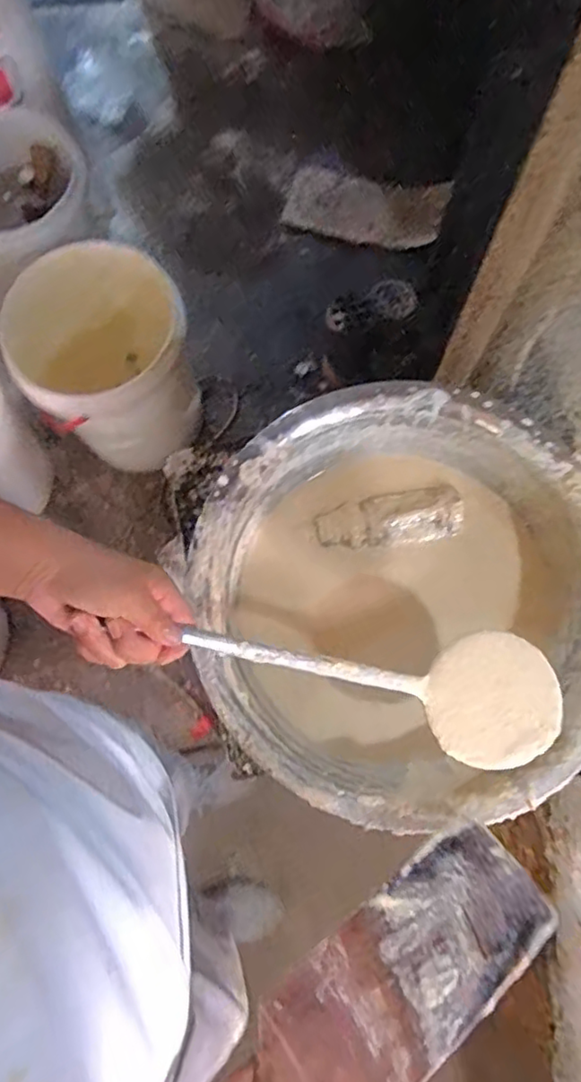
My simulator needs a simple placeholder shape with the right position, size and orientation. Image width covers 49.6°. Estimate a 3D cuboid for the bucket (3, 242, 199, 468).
[{"bbox_3d":[-0.328,-0.317,1.118,0.288,0.306,0.285,0,75,1],"label":"bucket"}]

